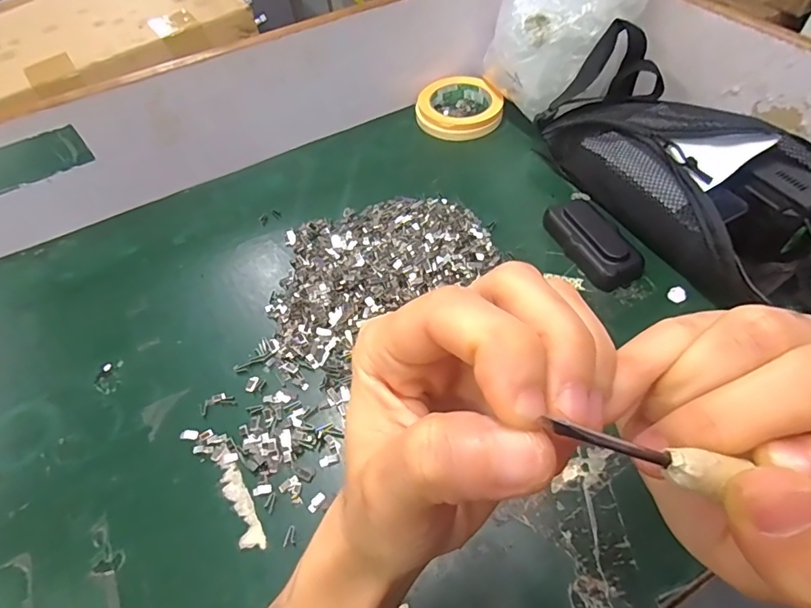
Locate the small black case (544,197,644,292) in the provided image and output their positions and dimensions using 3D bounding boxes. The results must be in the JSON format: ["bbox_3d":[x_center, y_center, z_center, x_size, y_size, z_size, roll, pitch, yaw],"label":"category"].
[{"bbox_3d":[0.180,-0.062,0.469,0.049,0.024,0.106,-20,54,-11],"label":"small black case"}]

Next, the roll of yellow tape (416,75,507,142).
[{"bbox_3d":[0.070,-0.248,0.615,0.099,0.026,0.099,-2,53,2],"label":"roll of yellow tape"}]

